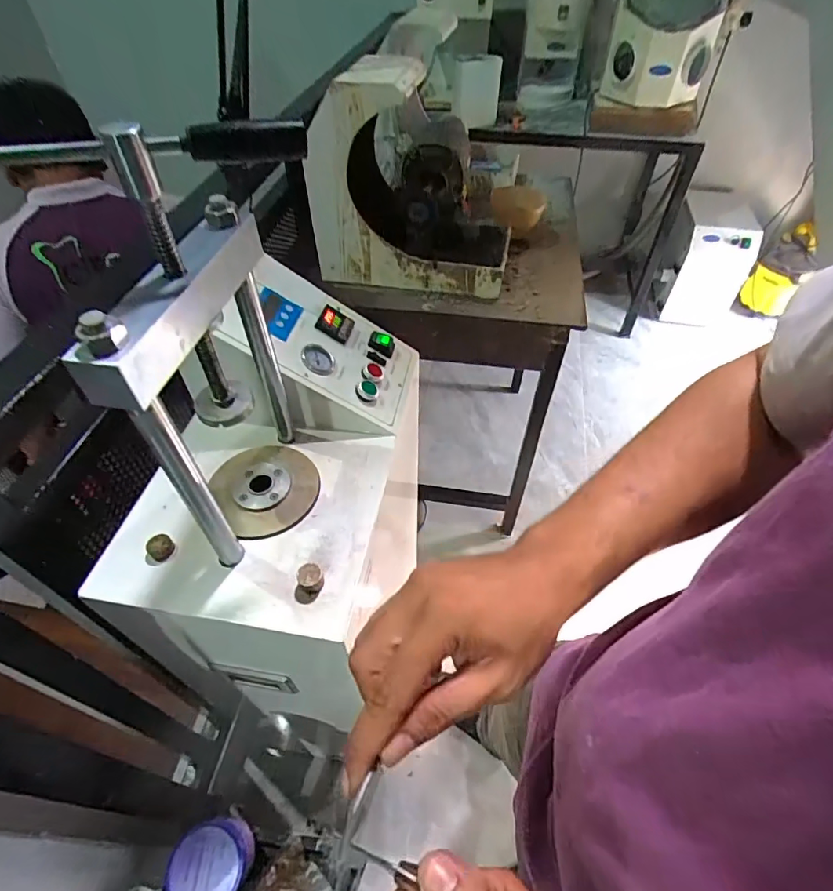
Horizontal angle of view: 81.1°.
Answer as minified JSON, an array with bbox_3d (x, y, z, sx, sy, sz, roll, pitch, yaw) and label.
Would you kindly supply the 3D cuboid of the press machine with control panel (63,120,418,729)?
[{"bbox_3d":[-0.172,-0.088,0.521,0.275,0.317,0.441,8,49,7],"label":"press machine with control panel"}]

